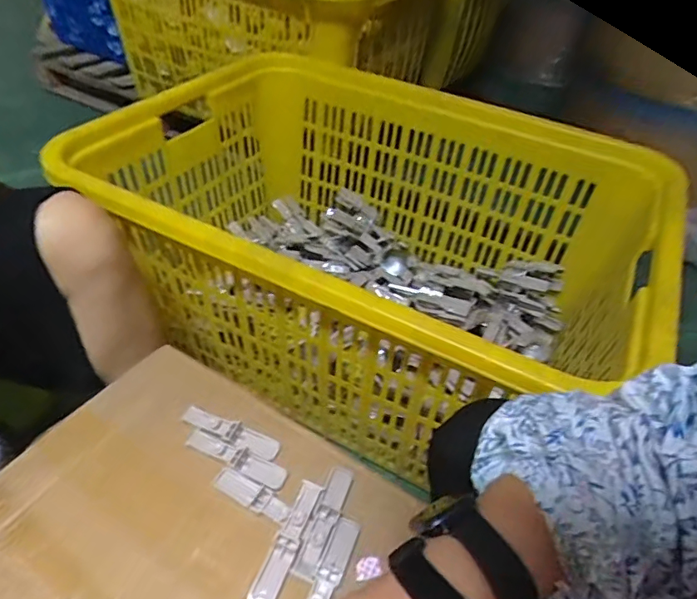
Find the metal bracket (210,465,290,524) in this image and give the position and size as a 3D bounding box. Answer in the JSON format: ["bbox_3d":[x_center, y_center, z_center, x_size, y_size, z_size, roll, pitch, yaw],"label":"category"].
[{"bbox_3d":[-0.084,0.169,0.424,0.074,0.009,0.021,24,46,19],"label":"metal bracket"}]

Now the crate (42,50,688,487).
[{"bbox_3d":[0.025,-0.118,0.888,0.863,0.356,0.678,23,46,18],"label":"crate"}]

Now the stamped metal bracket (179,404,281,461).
[{"bbox_3d":[-0.114,0.127,0.471,0.098,0.013,0.023,18,45,14],"label":"stamped metal bracket"}]

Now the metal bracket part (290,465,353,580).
[{"bbox_3d":[-0.020,0.184,0.411,0.020,0.010,0.094,16,44,11],"label":"metal bracket part"}]

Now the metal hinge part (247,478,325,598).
[{"bbox_3d":[-0.049,0.195,0.395,0.021,0.013,0.098,19,45,14],"label":"metal hinge part"}]

